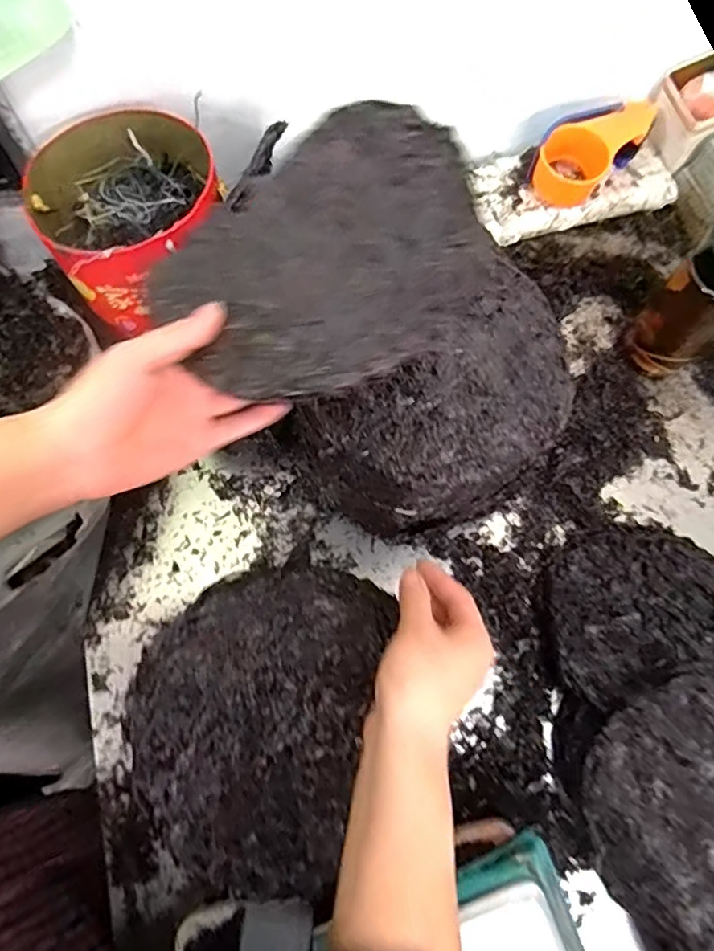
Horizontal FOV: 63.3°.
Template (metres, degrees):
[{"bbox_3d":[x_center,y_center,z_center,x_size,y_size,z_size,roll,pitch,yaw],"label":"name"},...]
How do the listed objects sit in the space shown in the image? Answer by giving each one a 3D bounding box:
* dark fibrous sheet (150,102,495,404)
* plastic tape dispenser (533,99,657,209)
[{"bbox_3d":[-0.011,-0.123,0.322,0.188,0.005,0.167,-45,66,-4],"label":"dark fibrous sheet"},{"bbox_3d":[0.277,-0.386,0.677,0.156,0.061,0.077,-41,76,-13],"label":"plastic tape dispenser"}]

